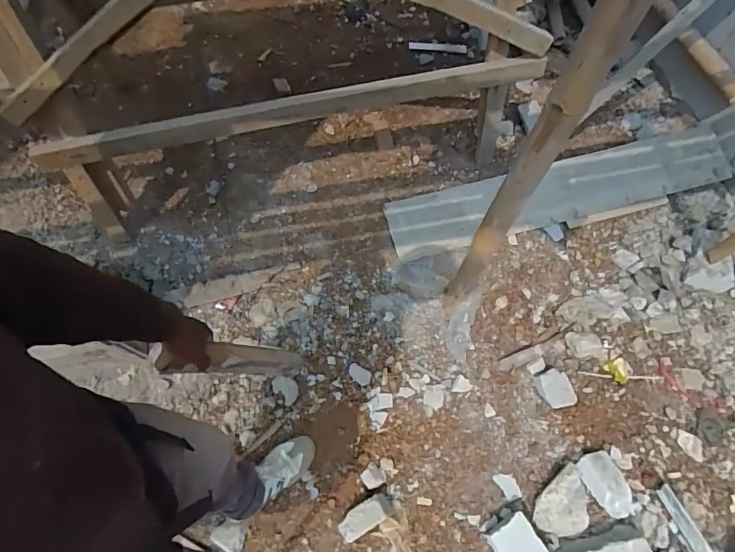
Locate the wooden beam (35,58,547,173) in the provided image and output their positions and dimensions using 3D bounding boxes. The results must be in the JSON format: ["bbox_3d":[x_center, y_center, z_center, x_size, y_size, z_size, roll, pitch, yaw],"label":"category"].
[{"bbox_3d":[-0.207,-0.488,1.313,1.508,0.082,0.055,-12,65,-5],"label":"wooden beam"}]

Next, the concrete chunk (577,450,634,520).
[{"bbox_3d":[0.642,0.561,1.185,0.107,0.086,0.161,-17,66,-8],"label":"concrete chunk"}]

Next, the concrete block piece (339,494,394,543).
[{"bbox_3d":[-0.006,0.640,1.168,0.130,0.086,0.066,-35,64,6],"label":"concrete block piece"}]

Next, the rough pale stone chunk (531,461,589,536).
[{"bbox_3d":[0.533,0.609,1.180,0.132,0.066,0.184,37,71,16],"label":"rough pale stone chunk"}]

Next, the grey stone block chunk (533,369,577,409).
[{"bbox_3d":[0.571,0.343,1.333,0.097,0.024,0.111,-19,66,-7],"label":"grey stone block chunk"}]

